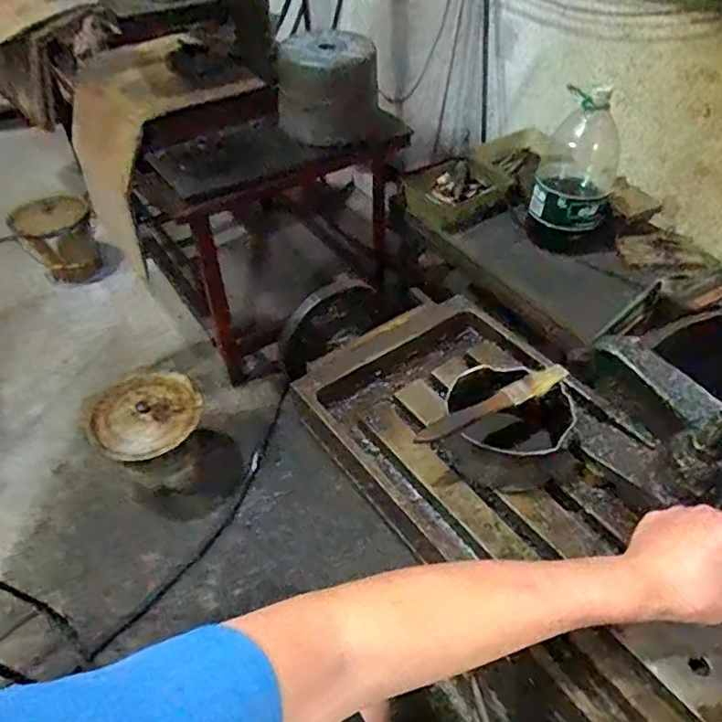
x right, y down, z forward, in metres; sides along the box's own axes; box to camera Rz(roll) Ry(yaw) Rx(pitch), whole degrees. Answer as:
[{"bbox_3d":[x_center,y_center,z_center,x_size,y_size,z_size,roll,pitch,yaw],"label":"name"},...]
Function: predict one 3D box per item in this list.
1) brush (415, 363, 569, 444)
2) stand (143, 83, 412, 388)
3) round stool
[{"bbox_3d":[0.114,0.037,0.519,0.148,0.015,0.020,-19,49,-16],"label":"brush"},{"bbox_3d":[-0.226,-0.357,1.680,0.647,0.738,0.299,-30,53,-24],"label":"stand"},{"bbox_3d":[-0.470,0.197,1.472,0.269,0.269,0.252,-1,47,1],"label":"round stool"}]

